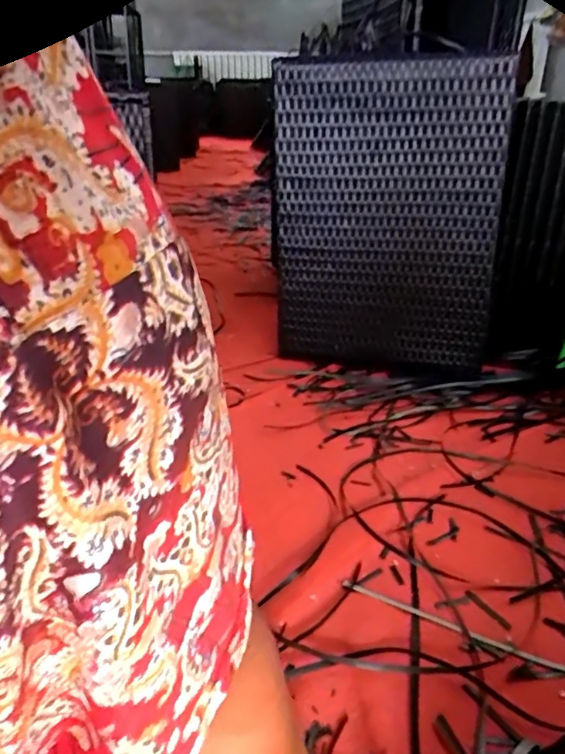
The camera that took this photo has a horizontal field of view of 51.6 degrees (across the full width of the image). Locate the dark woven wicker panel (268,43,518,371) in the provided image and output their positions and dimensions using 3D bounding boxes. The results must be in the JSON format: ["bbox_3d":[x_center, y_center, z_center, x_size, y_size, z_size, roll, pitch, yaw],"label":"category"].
[{"bbox_3d":[0.219,-0.333,1.354,0.540,0.693,0.105,7,30,24],"label":"dark woven wicker panel"}]

